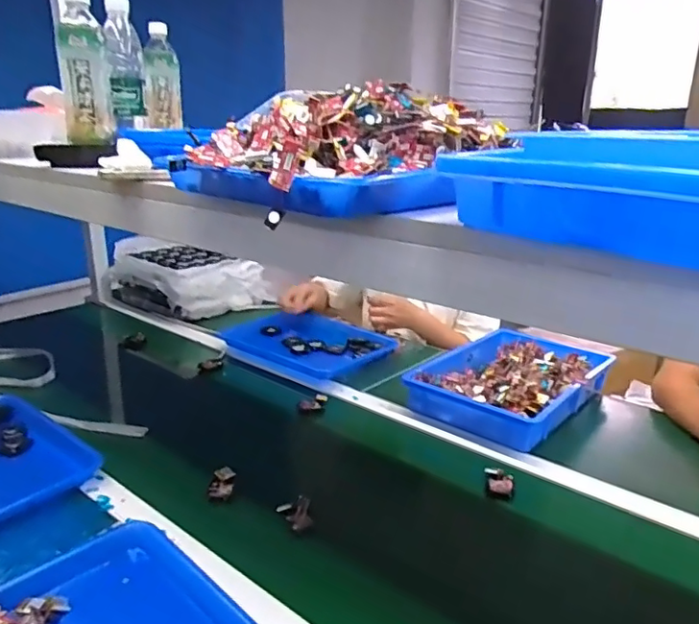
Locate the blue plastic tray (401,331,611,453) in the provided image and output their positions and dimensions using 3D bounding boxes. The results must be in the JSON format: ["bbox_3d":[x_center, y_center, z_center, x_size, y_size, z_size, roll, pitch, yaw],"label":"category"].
[{"bbox_3d":[0.296,0.122,1.081,0.260,0.062,0.357,16,24,40],"label":"blue plastic tray"}]

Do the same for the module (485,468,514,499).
[{"bbox_3d":[0.210,0.238,0.822,0.036,0.017,0.049,4,19,11],"label":"module"}]

